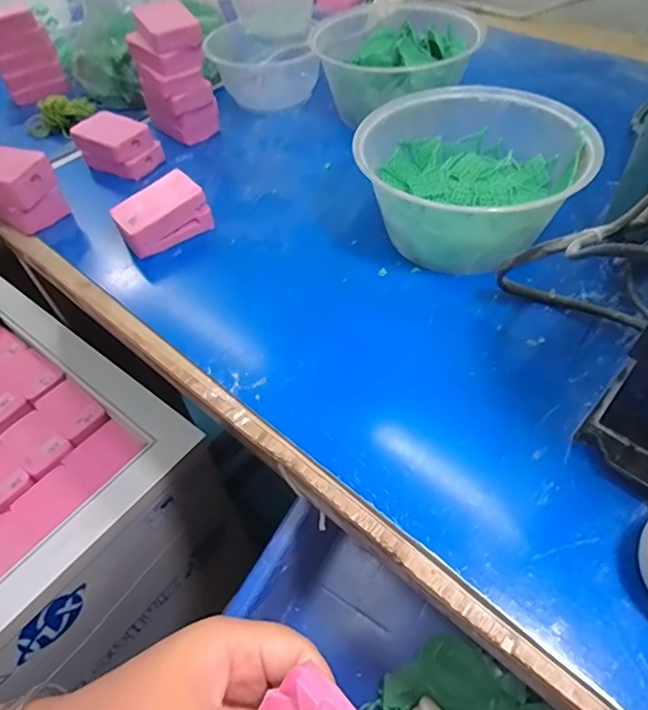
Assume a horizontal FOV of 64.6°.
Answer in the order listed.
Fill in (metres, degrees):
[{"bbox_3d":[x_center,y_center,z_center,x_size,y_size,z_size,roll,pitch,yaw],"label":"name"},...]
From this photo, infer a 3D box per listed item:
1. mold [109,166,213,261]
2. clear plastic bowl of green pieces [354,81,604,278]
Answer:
[{"bbox_3d":[-0.136,-0.117,0.430,0.072,0.040,0.046,-29,54,-17],"label":"mold"},{"bbox_3d":[0.109,-0.135,0.393,0.156,0.067,0.161,-3,51,3],"label":"clear plastic bowl of green pieces"}]

